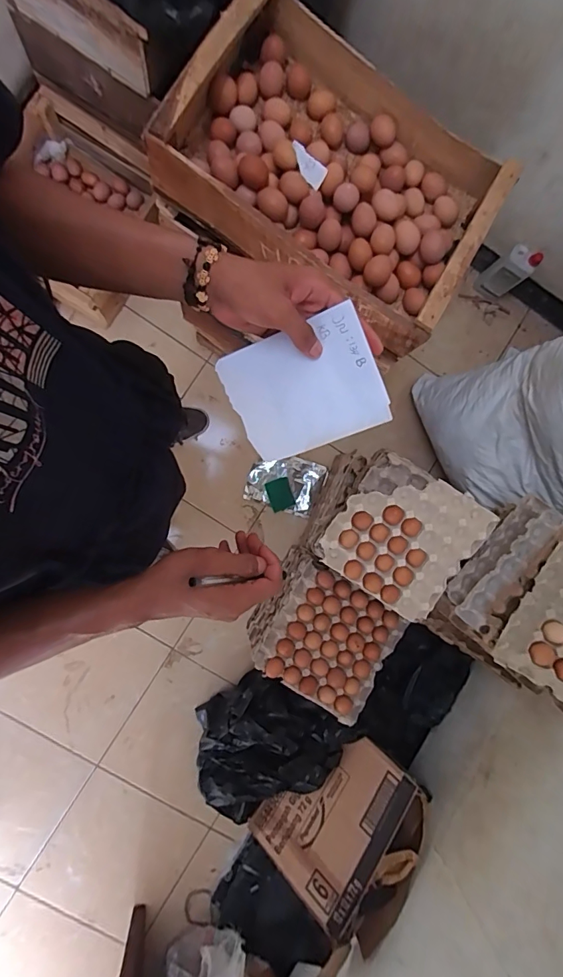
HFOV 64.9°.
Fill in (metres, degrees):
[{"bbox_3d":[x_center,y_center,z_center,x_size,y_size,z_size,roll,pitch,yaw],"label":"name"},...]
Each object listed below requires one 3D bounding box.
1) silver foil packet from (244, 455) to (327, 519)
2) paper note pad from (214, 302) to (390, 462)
[{"bbox_3d":[0.010,-0.019,1.445,0.232,0.014,0.176,18,86,-4],"label":"silver foil packet"},{"bbox_3d":[0.019,-0.093,0.405,0.133,0.021,0.109,-20,88,6],"label":"paper note pad"}]

